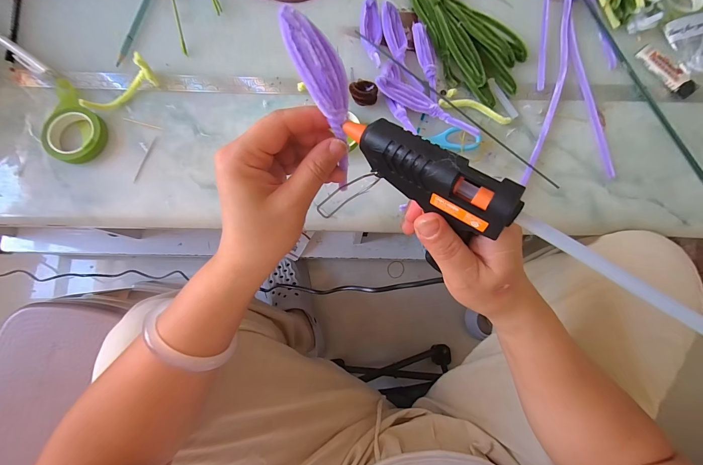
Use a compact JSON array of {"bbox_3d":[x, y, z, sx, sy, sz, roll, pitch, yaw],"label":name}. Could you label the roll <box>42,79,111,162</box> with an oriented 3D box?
[{"bbox_3d":[-0.319,-0.121,0.335,0.062,0.014,0.098,-37,81,-7],"label":"roll"}]

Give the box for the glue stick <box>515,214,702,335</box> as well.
[{"bbox_3d":[0.123,0.019,0.140,0.093,0.005,0.007,38,80,20],"label":"glue stick"}]

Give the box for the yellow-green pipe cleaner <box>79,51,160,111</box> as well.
[{"bbox_3d":[-0.267,-0.166,0.339,0.084,0.026,0.026,-37,81,-7],"label":"yellow-green pipe cleaner"}]

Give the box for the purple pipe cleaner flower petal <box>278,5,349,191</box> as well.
[{"bbox_3d":[-0.015,-0.088,0.195,0.028,0.024,0.113,-24,103,-5],"label":"purple pipe cleaner flower petal"}]

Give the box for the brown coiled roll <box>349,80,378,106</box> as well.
[{"bbox_3d":[0.014,-0.164,0.346,0.032,0.022,0.032,0,78,0],"label":"brown coiled roll"}]

